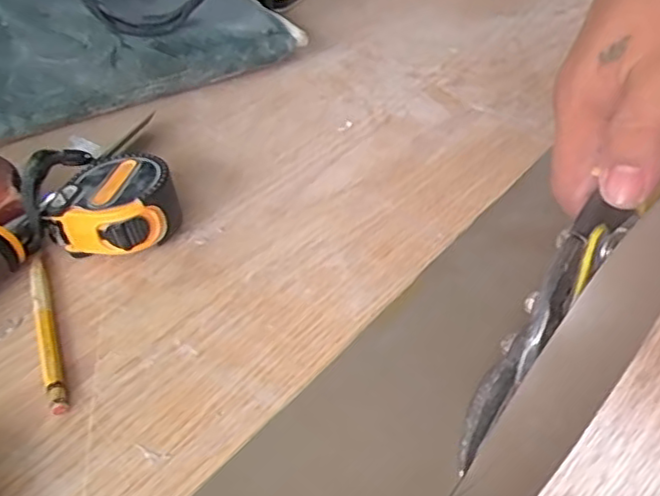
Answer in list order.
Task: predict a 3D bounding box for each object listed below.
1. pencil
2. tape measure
[{"bbox_3d":[-0.139,0.039,0.320,0.008,0.010,0.104,-18,44,-17],"label":"pencil"},{"bbox_3d":[-0.116,-0.021,0.366,0.062,0.039,0.053,7,42,11],"label":"tape measure"}]

